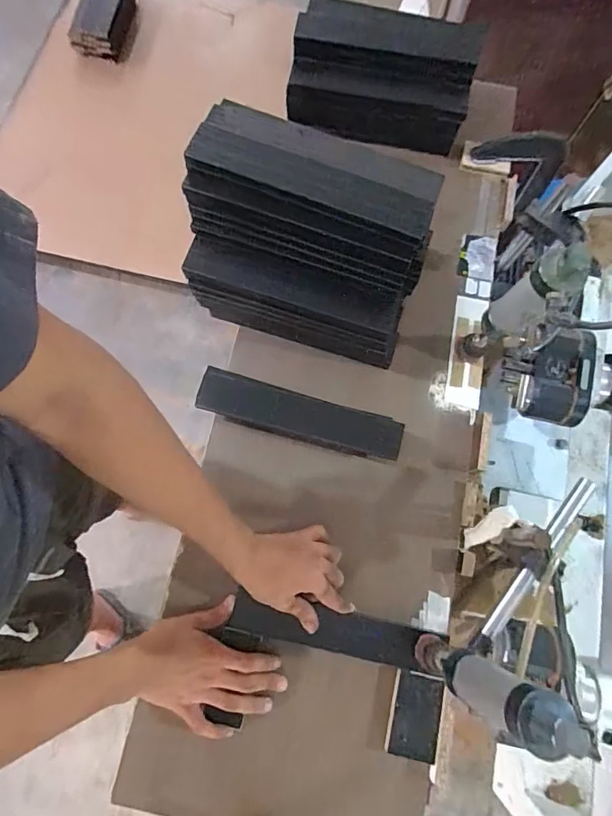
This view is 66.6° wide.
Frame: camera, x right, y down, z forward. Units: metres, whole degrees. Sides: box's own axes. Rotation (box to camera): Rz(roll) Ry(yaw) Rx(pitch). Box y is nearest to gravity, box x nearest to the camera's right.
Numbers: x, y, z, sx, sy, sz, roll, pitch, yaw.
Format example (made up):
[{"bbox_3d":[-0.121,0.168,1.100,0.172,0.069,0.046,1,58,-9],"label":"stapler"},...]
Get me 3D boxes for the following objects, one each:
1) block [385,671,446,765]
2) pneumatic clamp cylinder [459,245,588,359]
[{"bbox_3d":[0.138,0.389,0.588,0.060,0.019,0.098,11,76,2],"label":"block"},{"bbox_3d":[0.256,-0.102,0.557,0.050,0.242,0.081,-42,80,-10],"label":"pneumatic clamp cylinder"}]

